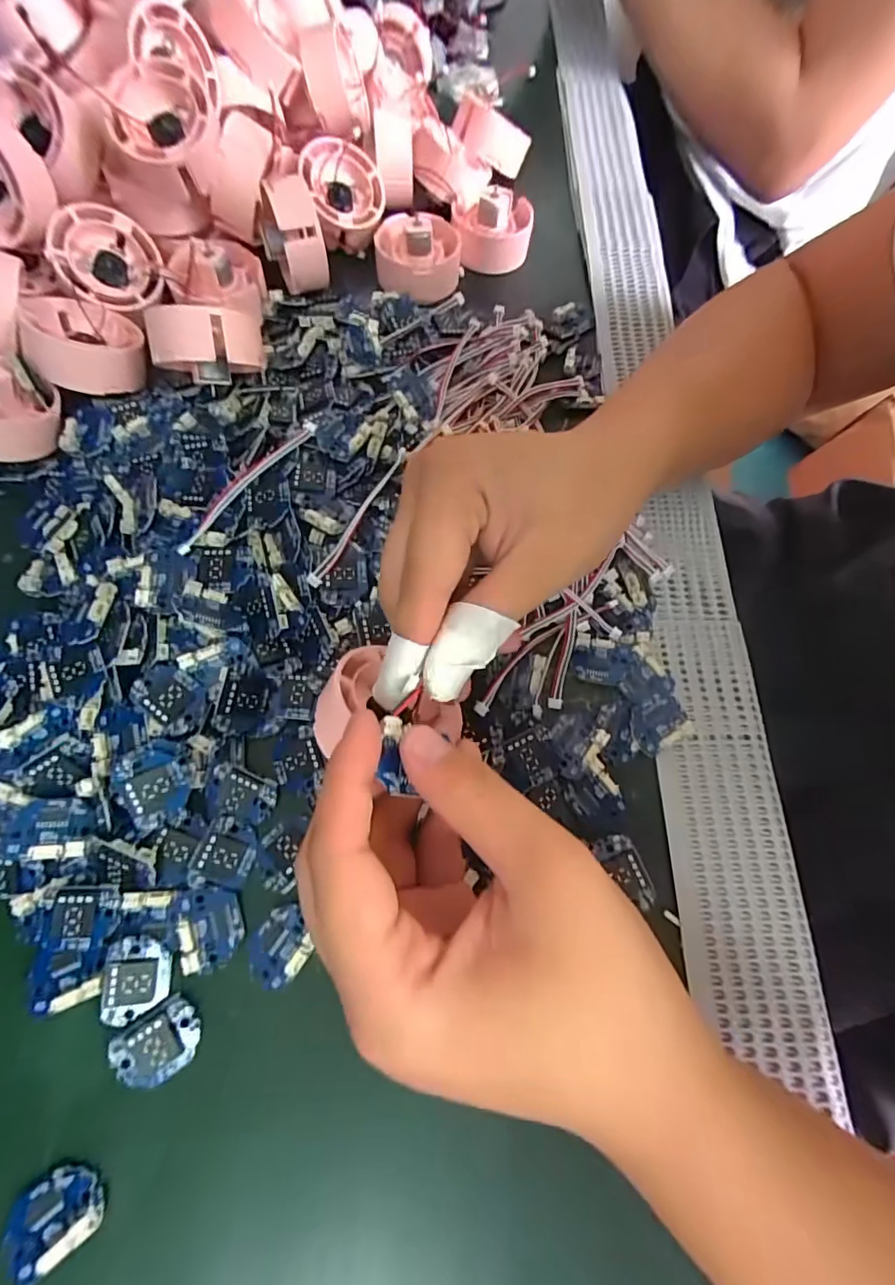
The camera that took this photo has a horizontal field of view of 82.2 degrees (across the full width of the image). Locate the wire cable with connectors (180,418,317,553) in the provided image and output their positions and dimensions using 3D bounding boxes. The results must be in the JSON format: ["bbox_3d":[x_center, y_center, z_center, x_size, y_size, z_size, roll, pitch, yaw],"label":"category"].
[{"bbox_3d":[-0.094,-0.074,0.242,0.009,0.009,0.088,35,72,12],"label":"wire cable with connectors"}]

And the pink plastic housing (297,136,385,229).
[{"bbox_3d":[-0.066,-0.285,0.323,0.052,0.017,0.051,13,86,-23],"label":"pink plastic housing"}]

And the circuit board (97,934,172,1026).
[{"bbox_3d":[-0.115,0.124,0.187,0.023,0.004,0.028,-2,69,-2],"label":"circuit board"}]

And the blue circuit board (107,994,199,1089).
[{"bbox_3d":[-0.104,0.144,0.184,0.028,0.007,0.022,-31,72,-12],"label":"blue circuit board"}]

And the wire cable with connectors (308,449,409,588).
[{"bbox_3d":[-0.041,-0.063,0.248,0.008,0.010,0.088,26,70,9],"label":"wire cable with connectors"}]

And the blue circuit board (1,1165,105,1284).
[{"bbox_3d":[-0.128,0.187,0.166,0.026,0.009,0.023,-38,74,-14],"label":"blue circuit board"}]

